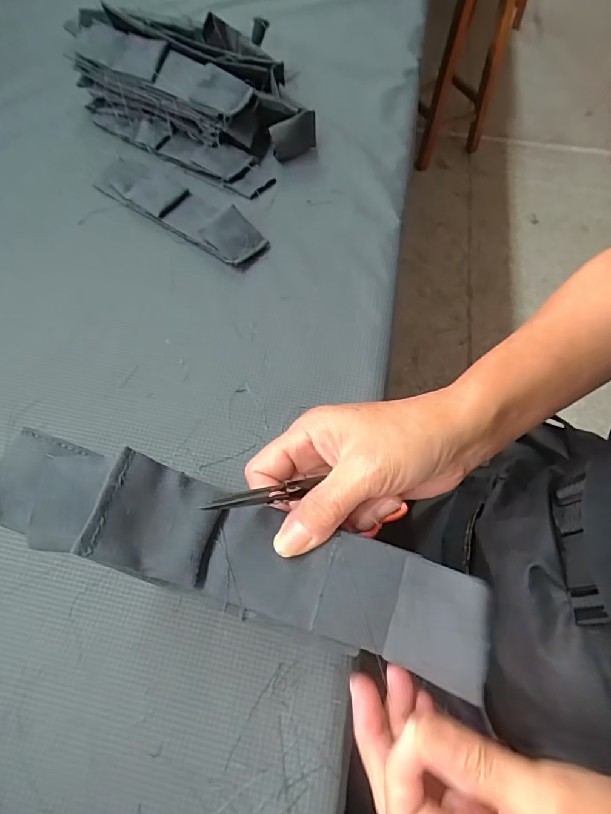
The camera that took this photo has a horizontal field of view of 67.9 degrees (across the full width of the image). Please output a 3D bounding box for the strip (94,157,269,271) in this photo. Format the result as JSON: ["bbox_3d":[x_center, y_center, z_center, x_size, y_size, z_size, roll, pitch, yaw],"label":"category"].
[{"bbox_3d":[-0.129,-0.205,0.454,0.210,0.024,0.054,34,67,17],"label":"strip"}]

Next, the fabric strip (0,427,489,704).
[{"bbox_3d":[-0.036,0.057,0.192,0.216,0.038,0.046,18,63,5],"label":"fabric strip"}]

